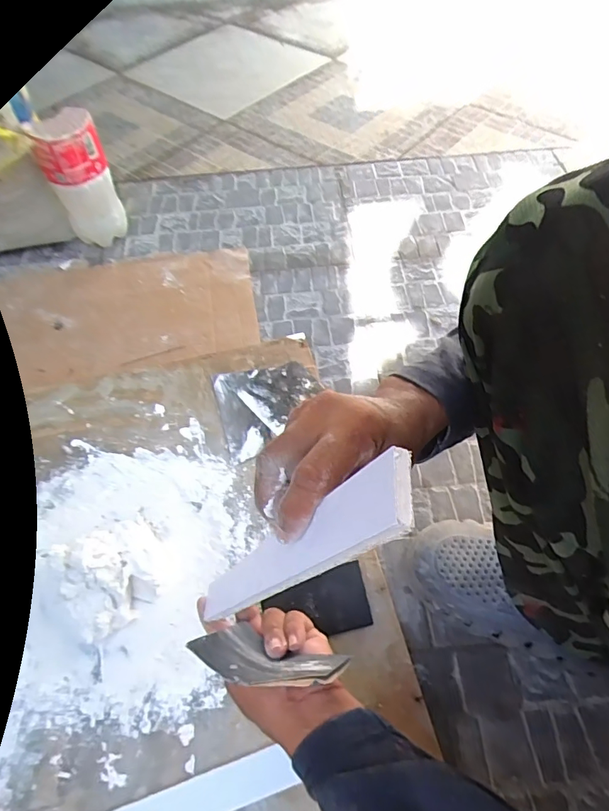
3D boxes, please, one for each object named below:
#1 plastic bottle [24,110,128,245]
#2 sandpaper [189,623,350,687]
[{"bbox_3d":[-0.354,-0.359,0.758,0.094,0.227,0.077,-37,64,-17],"label":"plastic bottle"},{"bbox_3d":[-0.028,0.195,0.360,0.115,0.065,0.022,5,88,25],"label":"sandpaper"}]

